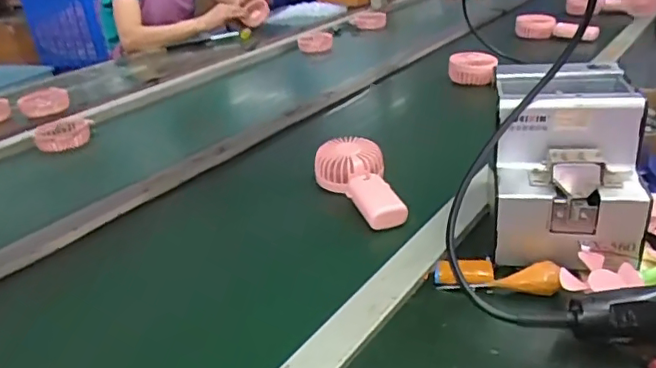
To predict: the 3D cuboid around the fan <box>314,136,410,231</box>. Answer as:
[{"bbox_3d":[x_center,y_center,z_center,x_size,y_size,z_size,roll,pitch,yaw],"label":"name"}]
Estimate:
[{"bbox_3d":[0.036,-0.004,0.687,0.084,0.051,0.153,-8,26,-7],"label":"fan"}]

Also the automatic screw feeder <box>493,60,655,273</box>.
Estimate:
[{"bbox_3d":[0.223,-0.023,0.544,0.121,0.146,0.152,2,27,13],"label":"automatic screw feeder"}]

